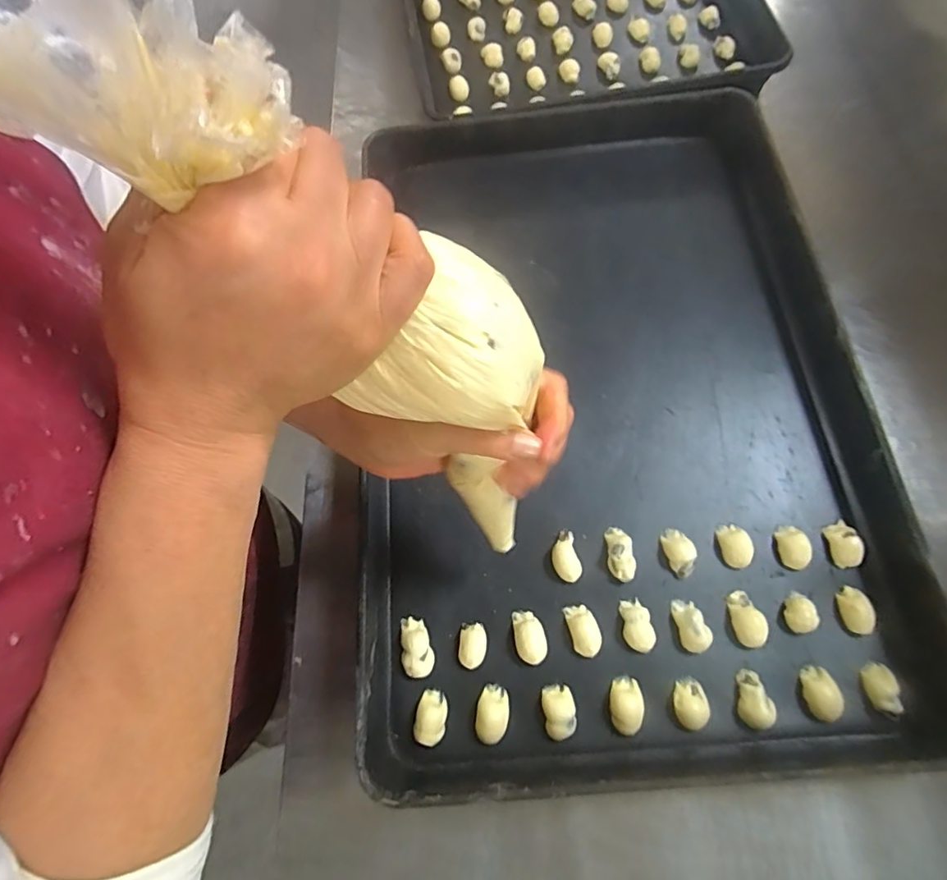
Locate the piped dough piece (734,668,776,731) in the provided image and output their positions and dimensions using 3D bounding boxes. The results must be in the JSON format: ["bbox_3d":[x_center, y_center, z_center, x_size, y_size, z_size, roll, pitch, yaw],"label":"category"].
[{"bbox_3d":[0.195,0.179,0.372,0.021,0.014,0.036,8,68,7],"label":"piped dough piece"}]

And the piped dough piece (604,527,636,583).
[{"bbox_3d":[0.113,0.087,0.415,0.020,0.016,0.042,-3,67,3],"label":"piped dough piece"}]

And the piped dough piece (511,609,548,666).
[{"bbox_3d":[0.042,0.145,0.397,0.023,0.012,0.038,-13,67,-1],"label":"piped dough piece"}]

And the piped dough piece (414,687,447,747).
[{"bbox_3d":[-0.030,0.195,0.379,0.021,0.010,0.034,5,68,6],"label":"piped dough piece"}]

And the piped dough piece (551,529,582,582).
[{"bbox_3d":[0.071,0.090,0.416,0.020,0.009,0.038,-11,67,0],"label":"piped dough piece"}]

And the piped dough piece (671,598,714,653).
[{"bbox_3d":[0.159,0.136,0.395,0.021,0.014,0.037,-14,67,-2],"label":"piped dough piece"}]

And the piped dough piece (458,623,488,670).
[{"bbox_3d":[-0.001,0.152,0.398,0.021,0.008,0.031,1,68,5],"label":"piped dough piece"}]

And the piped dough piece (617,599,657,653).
[{"bbox_3d":[0.121,0.137,0.397,0.022,0.013,0.036,-3,67,3],"label":"piped dough piece"}]

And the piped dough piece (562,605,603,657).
[{"bbox_3d":[0.082,0.140,0.397,0.021,0.012,0.037,-13,67,-1],"label":"piped dough piece"}]

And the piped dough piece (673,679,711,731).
[{"bbox_3d":[0.151,0.185,0.376,0.024,0.010,0.030,-8,67,1],"label":"piped dough piece"}]

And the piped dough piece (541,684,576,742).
[{"bbox_3d":[0.060,0.191,0.377,0.022,0.013,0.034,-5,67,2],"label":"piped dough piece"}]

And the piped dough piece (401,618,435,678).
[{"bbox_3d":[-0.043,0.152,0.396,0.022,0.011,0.042,-17,67,-3],"label":"piped dough piece"}]

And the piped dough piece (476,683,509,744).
[{"bbox_3d":[0.013,0.193,0.378,0.023,0.014,0.037,3,68,6],"label":"piped dough piece"}]

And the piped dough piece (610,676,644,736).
[{"bbox_3d":[0.106,0.185,0.375,0.022,0.014,0.035,5,68,6],"label":"piped dough piece"}]

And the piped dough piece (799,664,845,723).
[{"bbox_3d":[0.241,0.175,0.373,0.022,0.012,0.034,-16,67,-2],"label":"piped dough piece"}]

